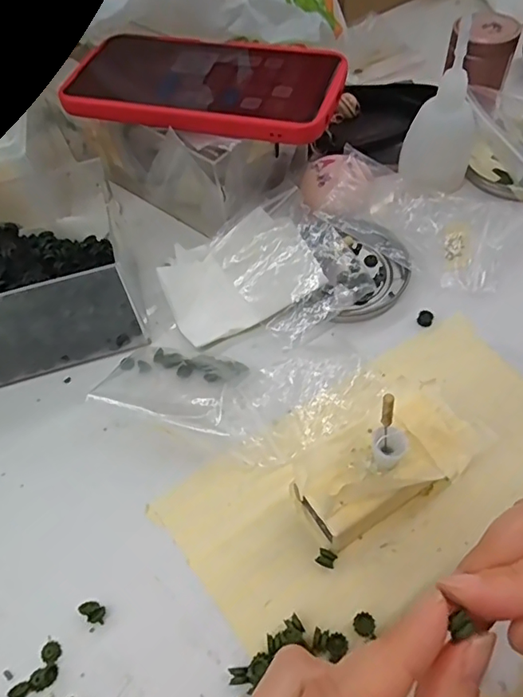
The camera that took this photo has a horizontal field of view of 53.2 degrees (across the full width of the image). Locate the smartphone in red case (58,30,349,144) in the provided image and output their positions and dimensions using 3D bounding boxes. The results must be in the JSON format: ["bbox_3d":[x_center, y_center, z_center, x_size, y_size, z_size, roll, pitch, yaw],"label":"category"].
[{"bbox_3d":[-0.037,-0.161,0.317,0.166,0.010,0.082,11,58,14],"label":"smartphone in red case"}]

